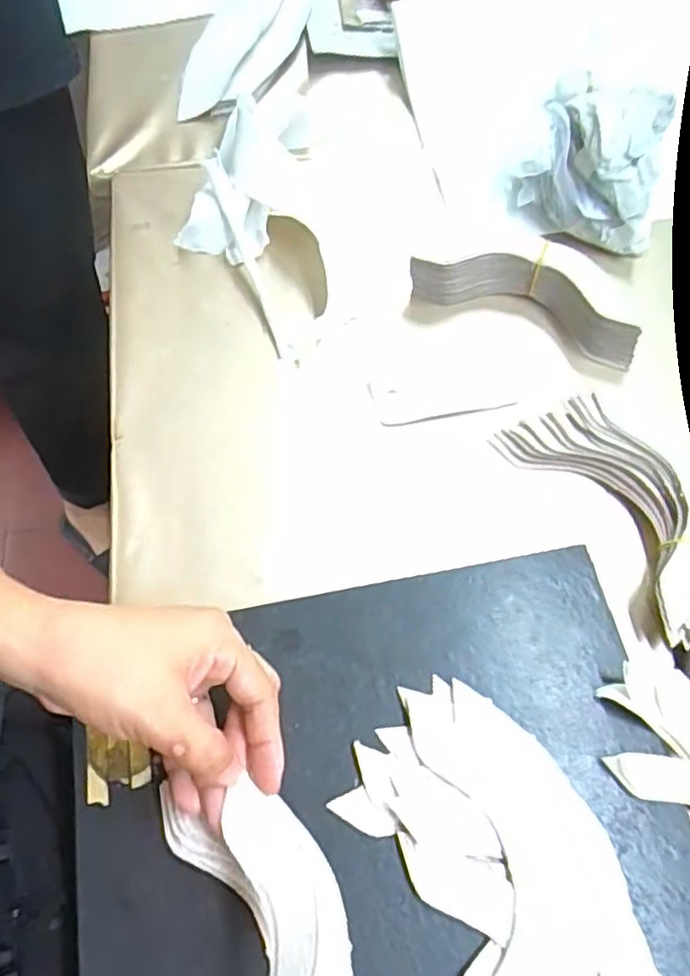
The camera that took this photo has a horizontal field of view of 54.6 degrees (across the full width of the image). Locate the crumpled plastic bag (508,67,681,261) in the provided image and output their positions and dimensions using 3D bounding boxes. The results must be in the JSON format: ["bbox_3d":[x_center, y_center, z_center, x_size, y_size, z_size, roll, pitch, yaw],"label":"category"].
[{"bbox_3d":[0.194,-0.259,0.522,0.118,0.084,0.100,19,65,7],"label":"crumpled plastic bag"}]

